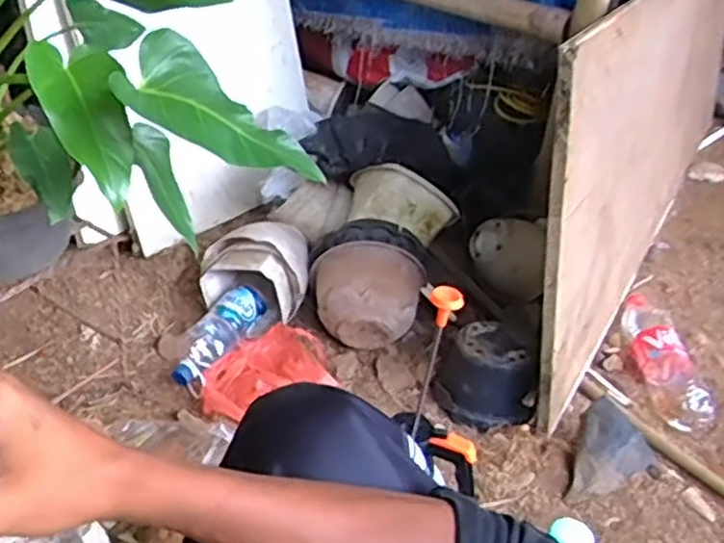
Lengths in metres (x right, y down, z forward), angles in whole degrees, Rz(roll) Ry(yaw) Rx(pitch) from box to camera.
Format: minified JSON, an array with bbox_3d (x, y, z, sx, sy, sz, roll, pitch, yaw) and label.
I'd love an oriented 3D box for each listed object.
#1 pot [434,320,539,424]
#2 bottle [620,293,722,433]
[{"bbox_3d":[0.201,0.168,1.176,0.144,0.111,0.159,8,30,1],"label":"pot"},{"bbox_3d":[0.552,0.143,1.309,0.110,0.089,0.340,2,44,-9],"label":"bottle"}]

